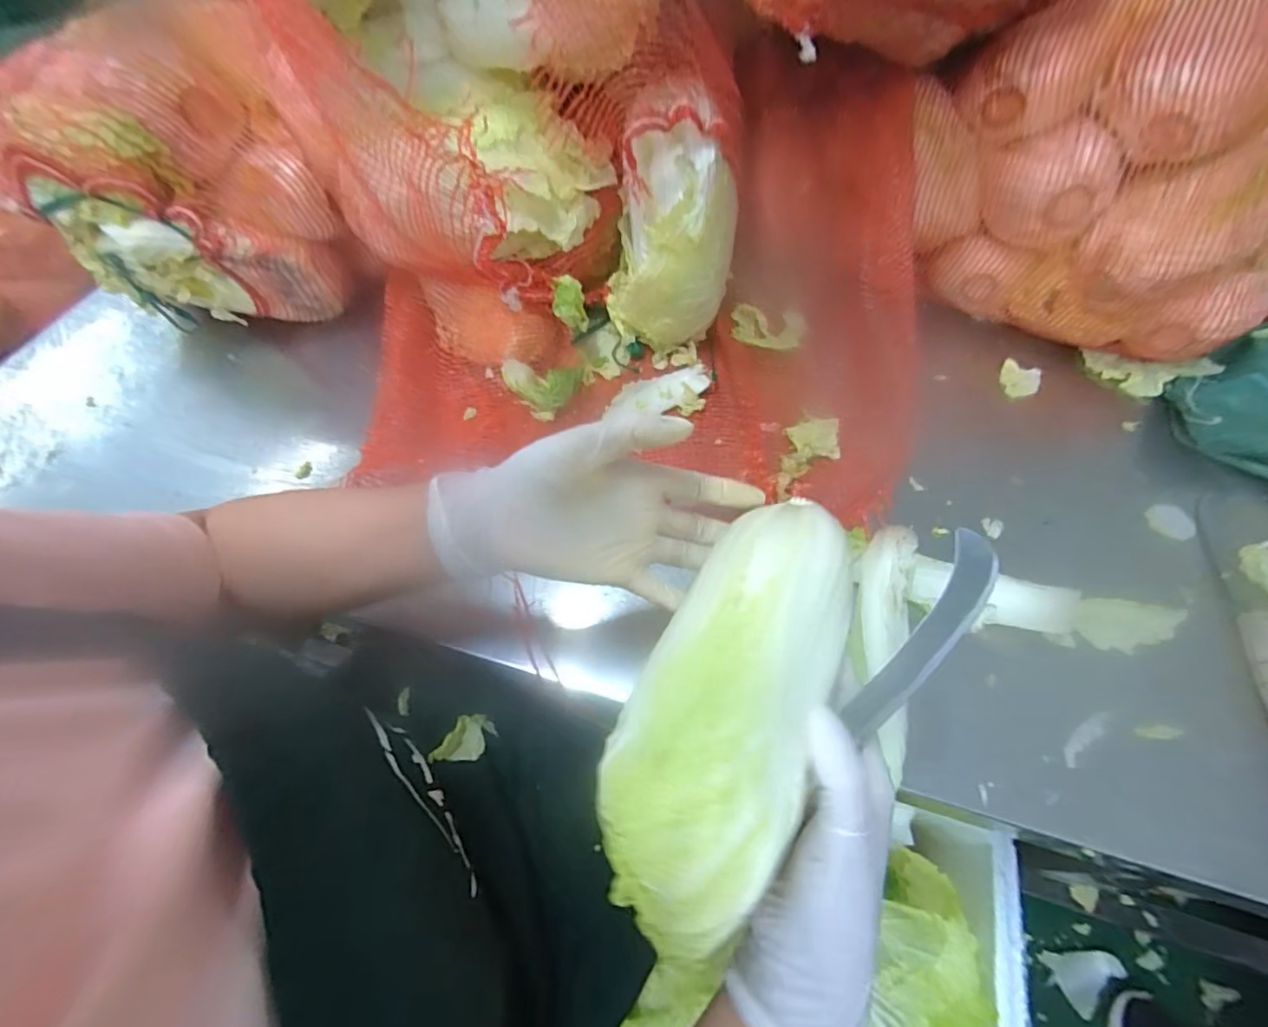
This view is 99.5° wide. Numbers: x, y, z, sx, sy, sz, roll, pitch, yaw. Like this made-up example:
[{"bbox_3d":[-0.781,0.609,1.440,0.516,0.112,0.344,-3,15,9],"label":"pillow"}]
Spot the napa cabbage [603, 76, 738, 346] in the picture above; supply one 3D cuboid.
[{"bbox_3d":[0.034,-0.263,0.496,0.110,0.185,0.096,13,61,10],"label":"napa cabbage"}]

